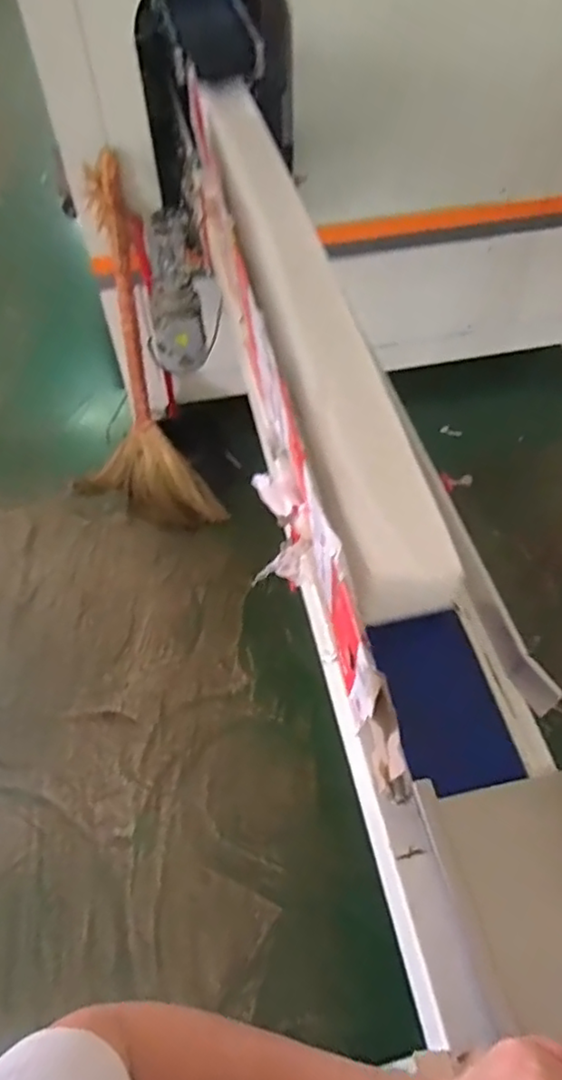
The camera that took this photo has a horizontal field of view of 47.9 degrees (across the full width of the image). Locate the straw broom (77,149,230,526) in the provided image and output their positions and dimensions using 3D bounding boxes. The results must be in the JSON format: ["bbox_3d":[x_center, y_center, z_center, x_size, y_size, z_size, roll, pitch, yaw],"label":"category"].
[{"bbox_3d":[-0.355,-0.433,1.545,0.409,0.866,0.153,6,36,6],"label":"straw broom"}]

